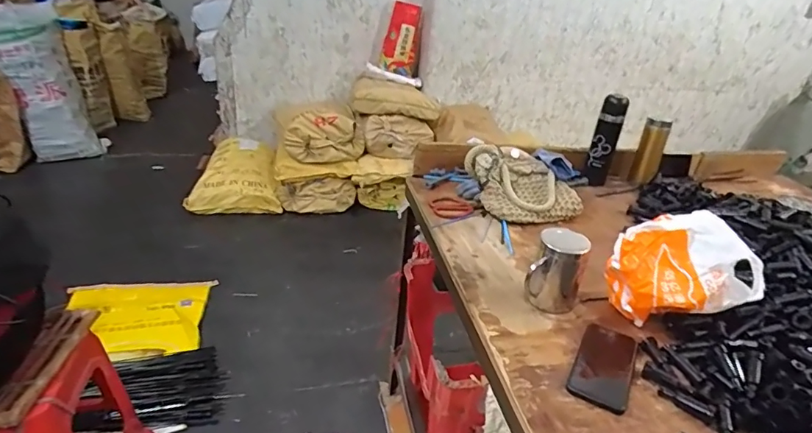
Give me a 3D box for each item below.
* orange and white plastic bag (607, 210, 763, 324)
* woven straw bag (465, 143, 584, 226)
[{"bbox_3d":[0.415,0.091,0.741,0.203,0.163,0.104,2,28,-8],"label":"orange and white plastic bag"},{"bbox_3d":[0.273,-0.079,1.104,0.208,0.101,0.204,-6,30,-22],"label":"woven straw bag"}]

